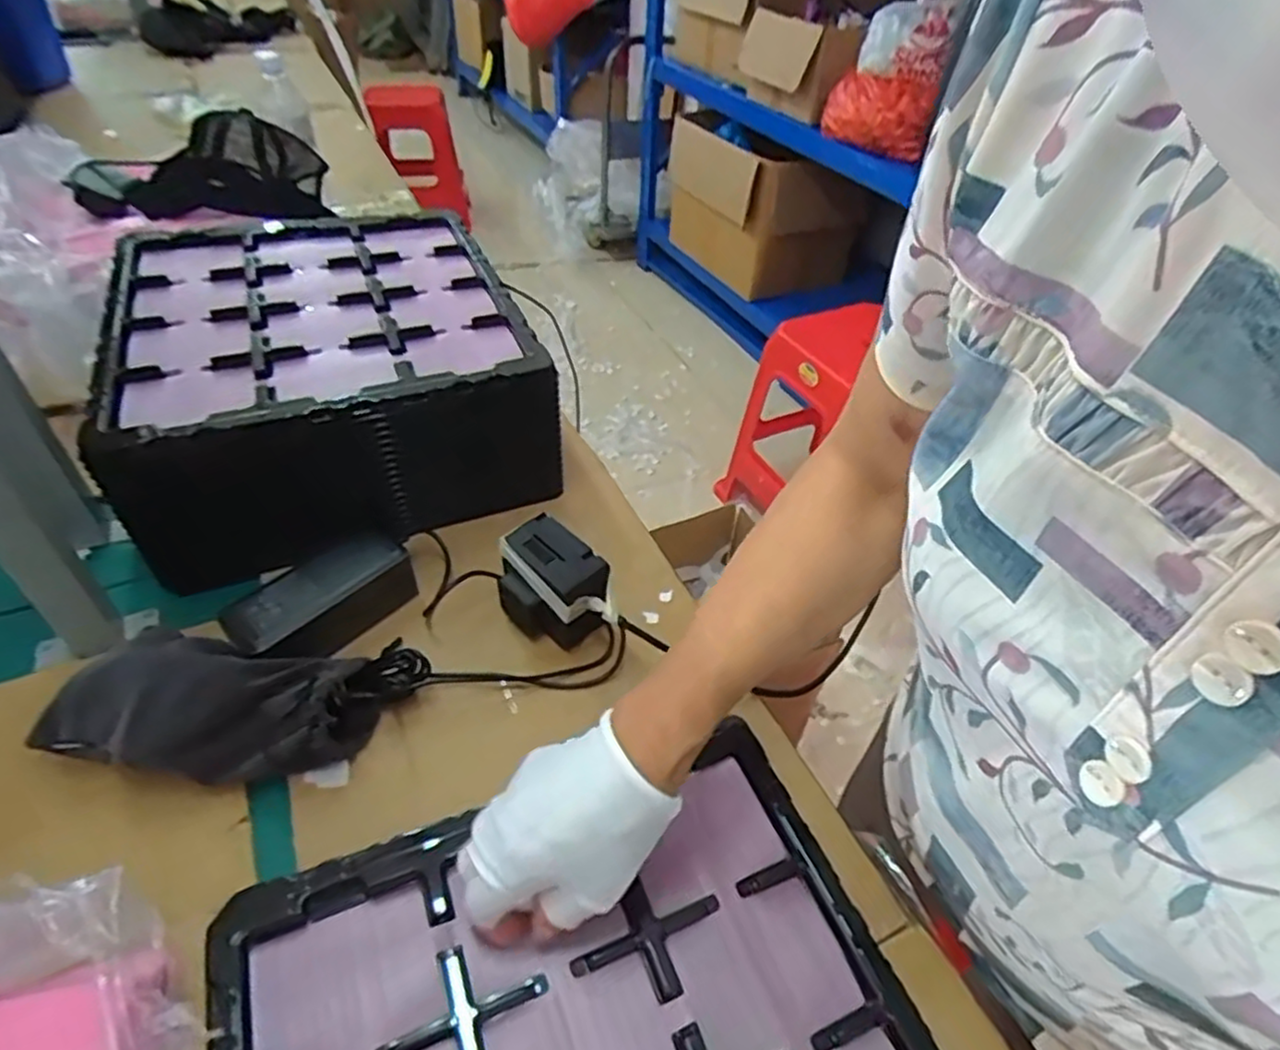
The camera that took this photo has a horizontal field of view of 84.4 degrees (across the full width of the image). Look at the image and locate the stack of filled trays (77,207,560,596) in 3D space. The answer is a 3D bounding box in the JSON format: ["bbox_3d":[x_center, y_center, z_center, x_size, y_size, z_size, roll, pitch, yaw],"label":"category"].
[{"bbox_3d":[-0.286,-0.149,0.674,0.331,0.132,0.404,-16,46,-17],"label":"stack of filled trays"}]

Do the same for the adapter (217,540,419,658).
[{"bbox_3d":[-0.236,0.058,0.533,0.060,0.048,0.128,28,50,25],"label":"adapter"}]

